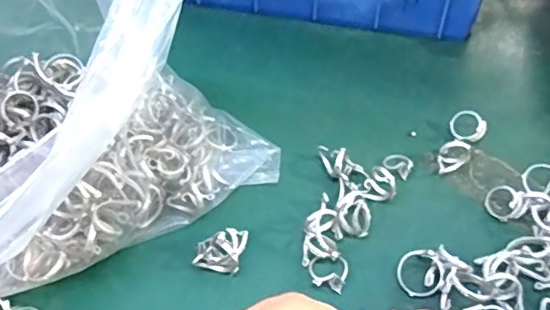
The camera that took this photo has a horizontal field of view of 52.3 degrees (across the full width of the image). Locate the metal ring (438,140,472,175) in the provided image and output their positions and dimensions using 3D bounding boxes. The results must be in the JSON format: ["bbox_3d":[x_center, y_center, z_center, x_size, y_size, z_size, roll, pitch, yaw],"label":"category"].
[{"bbox_3d":[0.122,0.002,0.382,0.020,0.021,0.018,18,52,17],"label":"metal ring"}]

